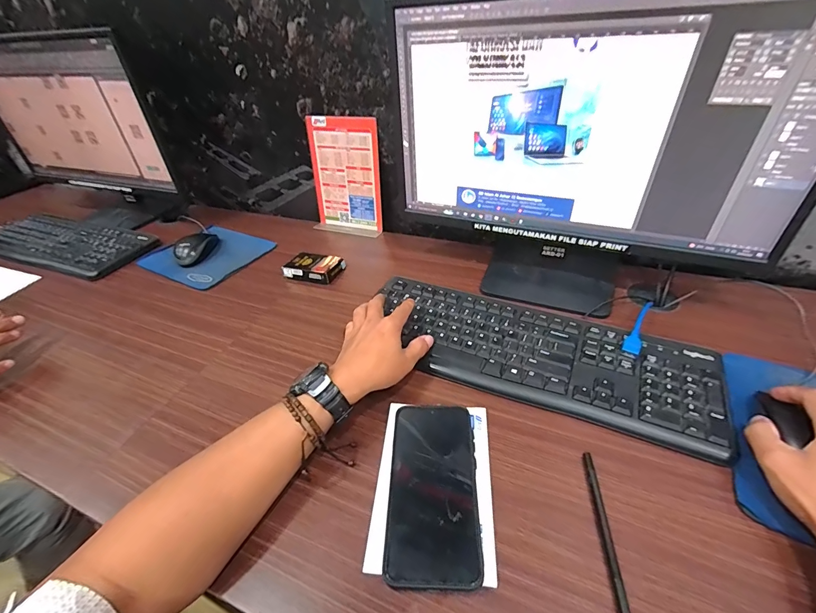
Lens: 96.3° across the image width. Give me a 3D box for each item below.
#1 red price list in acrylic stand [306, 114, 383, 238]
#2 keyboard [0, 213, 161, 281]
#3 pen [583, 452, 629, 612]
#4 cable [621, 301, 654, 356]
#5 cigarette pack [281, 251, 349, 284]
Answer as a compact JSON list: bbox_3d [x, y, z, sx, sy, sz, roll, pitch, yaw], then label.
[{"bbox_3d":[-0.128,-0.253,0.723,0.146,0.207,0.065,17,45,25],"label":"red price list in acrylic stand"},{"bbox_3d":[-0.739,-0.135,0.778,0.432,0.029,0.144,11,43,19],"label":"keyboard"},{"bbox_3d":[0.166,0.189,0.306,0.007,0.004,0.139,2,41,10],"label":"pen"},{"bbox_3d":[0.287,0.025,0.454,0.018,0.012,0.101,22,48,29],"label":"cable"},{"bbox_3d":[-0.165,-0.069,0.643,0.089,0.024,0.067,10,43,18],"label":"cigarette pack"}]

